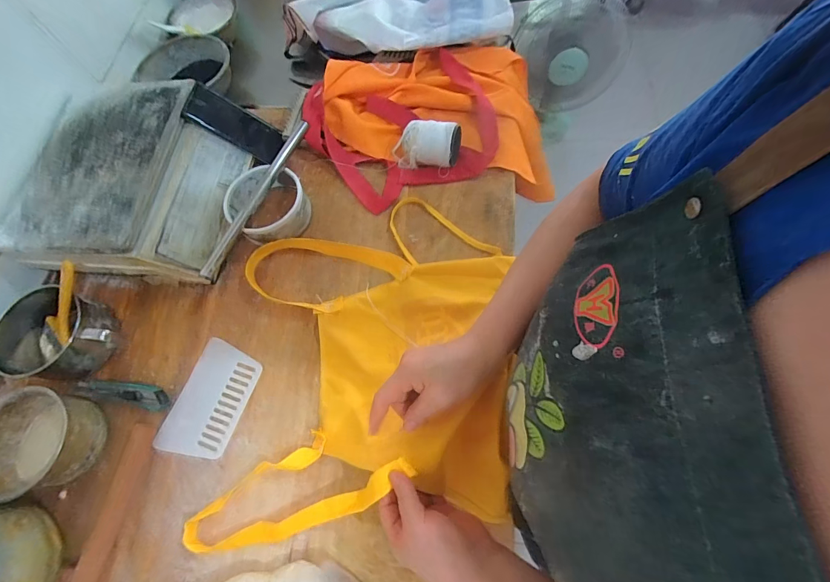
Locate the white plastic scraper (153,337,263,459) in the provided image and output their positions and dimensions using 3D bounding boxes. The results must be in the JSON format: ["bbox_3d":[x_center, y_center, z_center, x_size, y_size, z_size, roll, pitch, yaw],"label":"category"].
[{"bbox_3d":[-0.295,0.157,0.533,0.103,0.004,0.158,15,69,9],"label":"white plastic scraper"}]

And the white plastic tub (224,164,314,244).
[{"bbox_3d":[-0.249,-0.146,0.623,0.126,0.050,0.132,-1,70,2],"label":"white plastic tub"}]

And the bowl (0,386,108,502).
[{"bbox_3d":[-0.502,0.197,0.485,0.117,0.086,0.122,-1,70,2],"label":"bowl"}]

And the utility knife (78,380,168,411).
[{"bbox_3d":[-0.424,0.144,0.531,0.137,0.018,0.030,10,71,6],"label":"utility knife"}]

